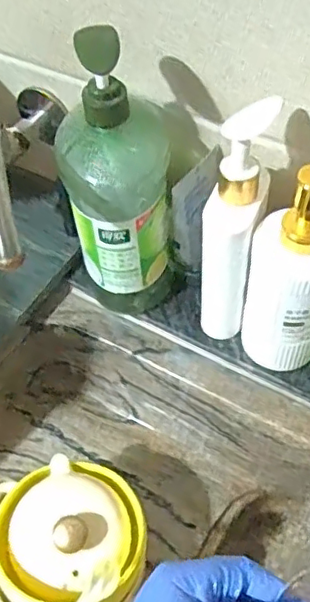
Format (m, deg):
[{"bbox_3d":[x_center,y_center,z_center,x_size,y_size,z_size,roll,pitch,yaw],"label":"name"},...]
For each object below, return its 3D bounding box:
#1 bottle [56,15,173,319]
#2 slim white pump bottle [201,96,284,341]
[{"bbox_3d":[-0.030,-0.094,0.525,0.093,0.275,0.080,-8,53,-3],"label":"bottle"},{"bbox_3d":[0.068,-0.056,0.514,0.042,0.233,0.066,17,56,15],"label":"slim white pump bottle"}]

